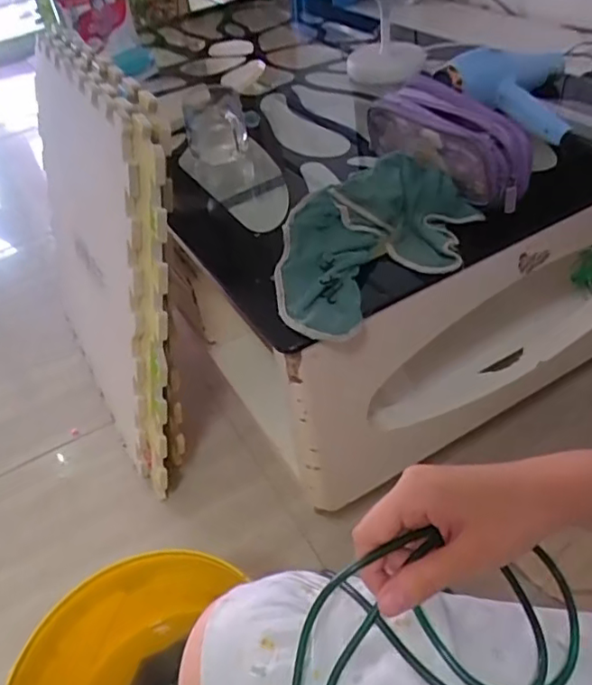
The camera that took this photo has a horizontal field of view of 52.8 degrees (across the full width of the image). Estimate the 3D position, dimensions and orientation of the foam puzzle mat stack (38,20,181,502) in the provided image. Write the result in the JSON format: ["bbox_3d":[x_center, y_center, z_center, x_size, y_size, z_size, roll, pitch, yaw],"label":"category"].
[{"bbox_3d":[-0.303,-0.133,0.950,0.058,0.568,0.522,-16,41,-31],"label":"foam puzzle mat stack"}]

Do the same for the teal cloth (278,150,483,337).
[{"bbox_3d":[0.074,-0.120,0.638,0.248,0.064,0.169,-28,46,-21],"label":"teal cloth"}]

